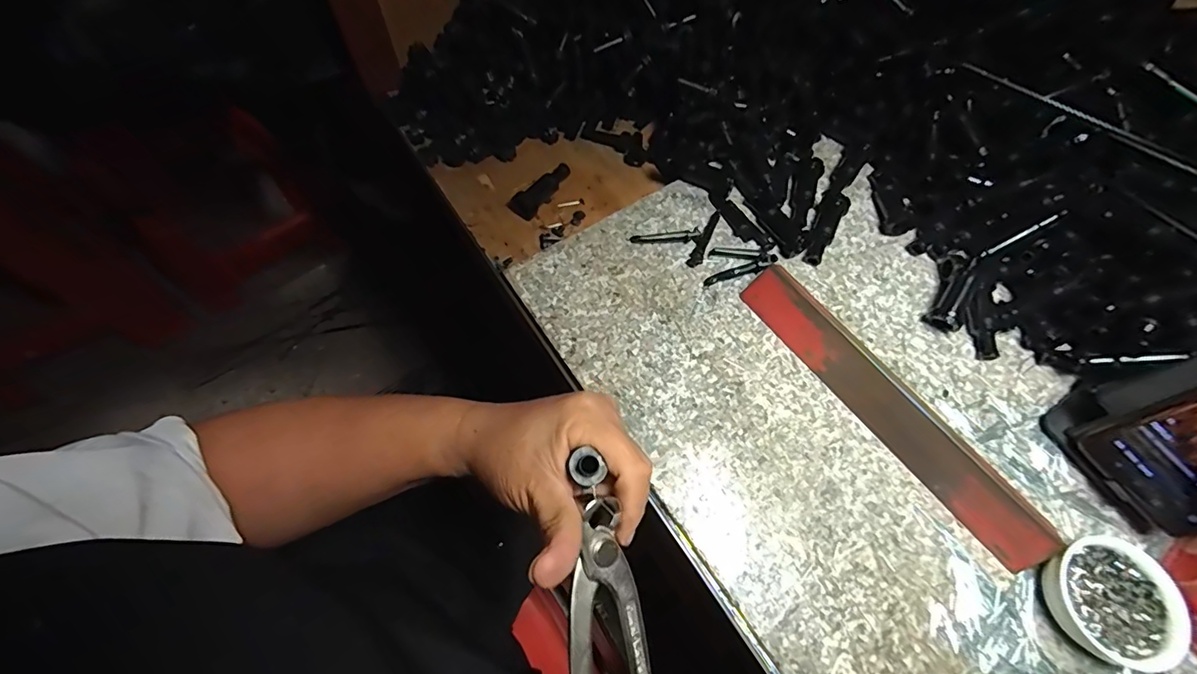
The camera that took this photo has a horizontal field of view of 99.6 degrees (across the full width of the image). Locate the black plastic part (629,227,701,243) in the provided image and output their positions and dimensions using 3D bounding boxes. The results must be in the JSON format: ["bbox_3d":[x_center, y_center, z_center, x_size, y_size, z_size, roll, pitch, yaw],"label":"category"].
[{"bbox_3d":[0.056,-0.084,0.422,0.057,0.006,0.010,-4,65,-5],"label":"black plastic part"}]

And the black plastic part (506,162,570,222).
[{"bbox_3d":[-0.052,-0.137,0.465,0.025,0.013,0.068,33,67,12],"label":"black plastic part"}]

